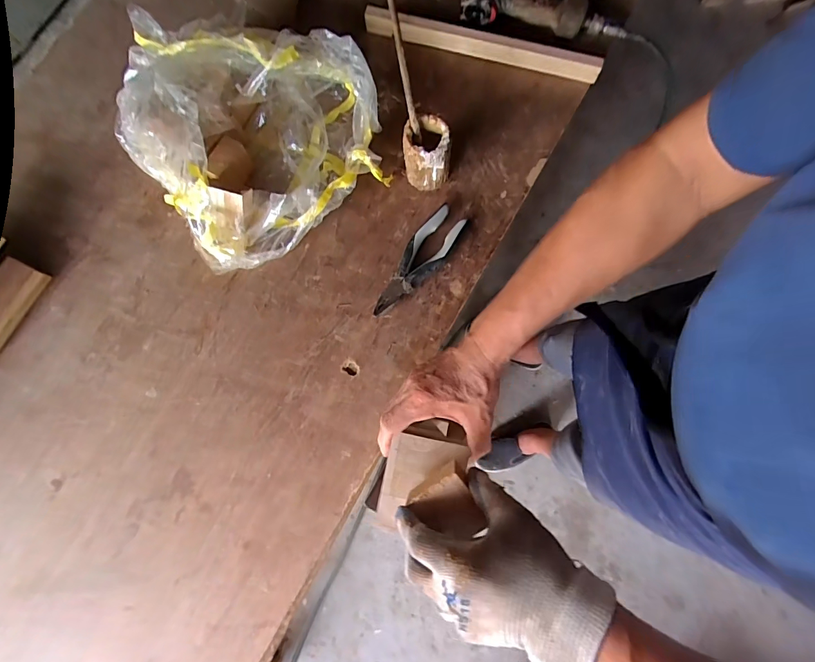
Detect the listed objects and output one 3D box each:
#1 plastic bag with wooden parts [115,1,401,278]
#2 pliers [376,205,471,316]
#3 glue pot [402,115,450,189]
[{"bbox_3d":[-0.221,-0.309,0.578,0.328,0.132,0.342,-31,80,-5],"label":"plastic bag with wooden parts"},{"bbox_3d":[0.014,-0.101,0.584,0.054,0.025,0.189,38,83,6],"label":"pliers"},{"bbox_3d":[0.029,-0.257,0.584,0.068,0.094,0.059,4,79,2],"label":"glue pot"}]

